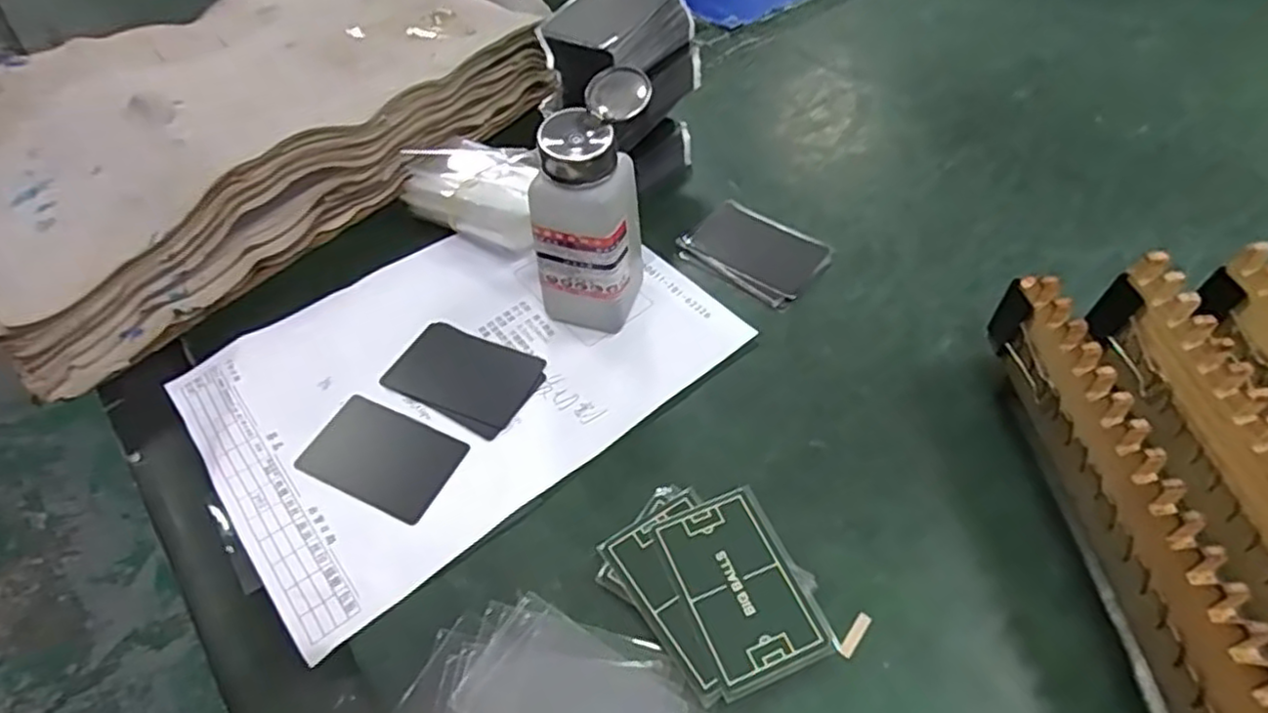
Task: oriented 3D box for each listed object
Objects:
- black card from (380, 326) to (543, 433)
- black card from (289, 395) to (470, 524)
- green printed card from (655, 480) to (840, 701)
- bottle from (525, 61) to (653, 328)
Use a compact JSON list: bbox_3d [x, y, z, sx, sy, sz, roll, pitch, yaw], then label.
[{"bbox_3d":[-0.104,0.009,0.428,0.087,0.004,0.055,17,55,16],"label":"black card"},{"bbox_3d":[-0.142,0.056,0.393,0.085,0.004,0.054,20,56,18],"label":"black card"},{"bbox_3d":[0.051,0.110,0.333,0.056,0.006,0.087,-19,54,-11],"label":"green printed card"},{"bbox_3d":[-0.023,-0.084,0.406,0.054,0.140,0.066,13,54,13],"label":"bottle"}]

